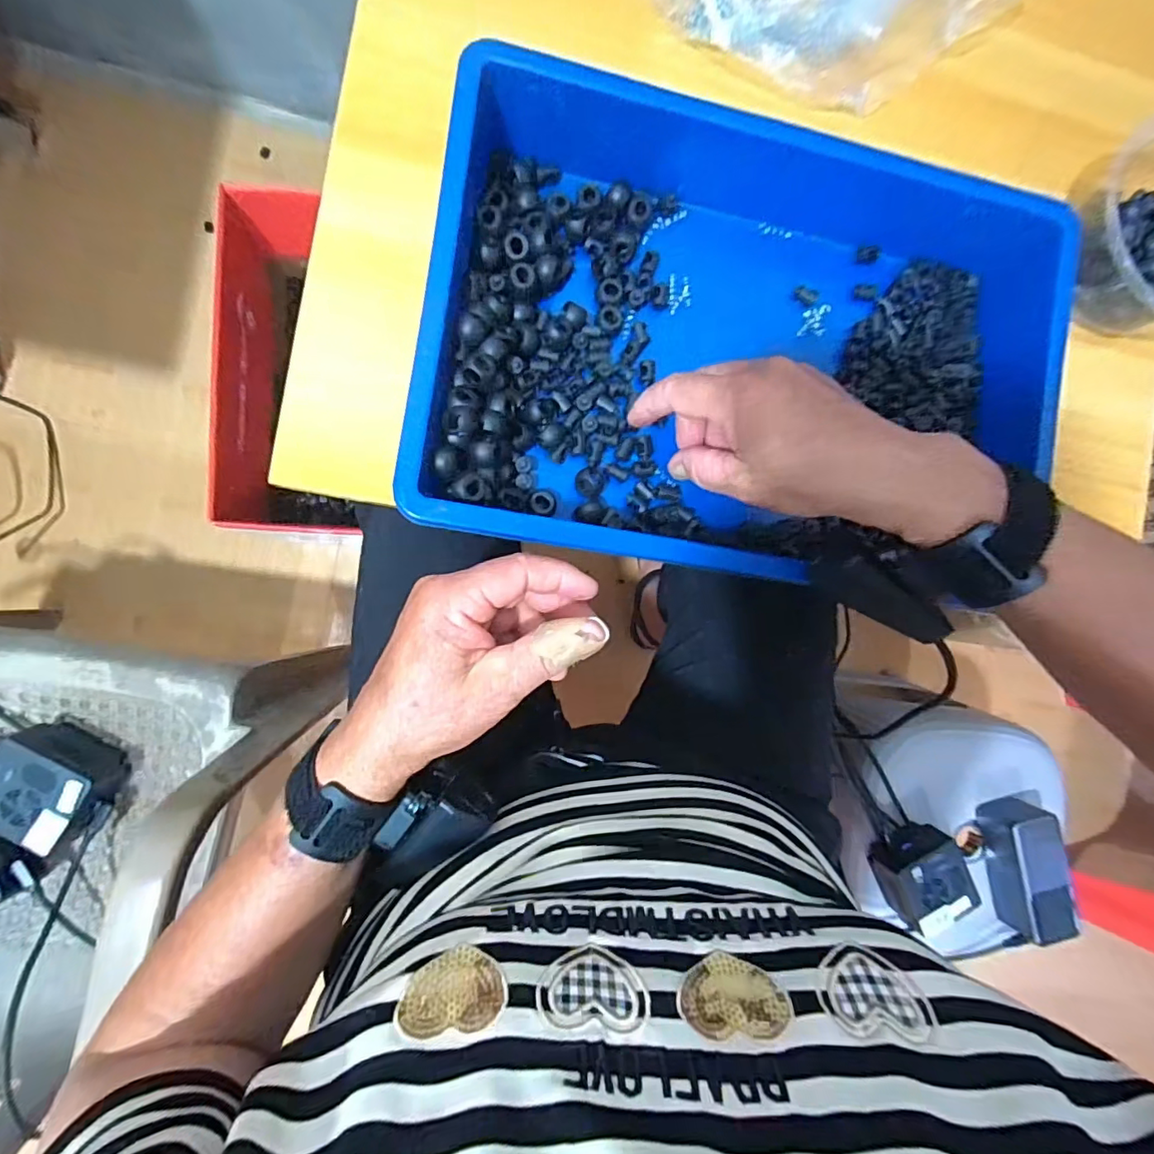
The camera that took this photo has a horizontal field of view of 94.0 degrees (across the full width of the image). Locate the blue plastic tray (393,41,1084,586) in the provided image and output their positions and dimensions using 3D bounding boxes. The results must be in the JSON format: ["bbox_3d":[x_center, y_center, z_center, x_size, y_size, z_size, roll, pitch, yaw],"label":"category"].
[{"bbox_3d":[0.100,-0.126,0.323,0.366,0.061,0.241,8,88,-9],"label":"blue plastic tray"}]

